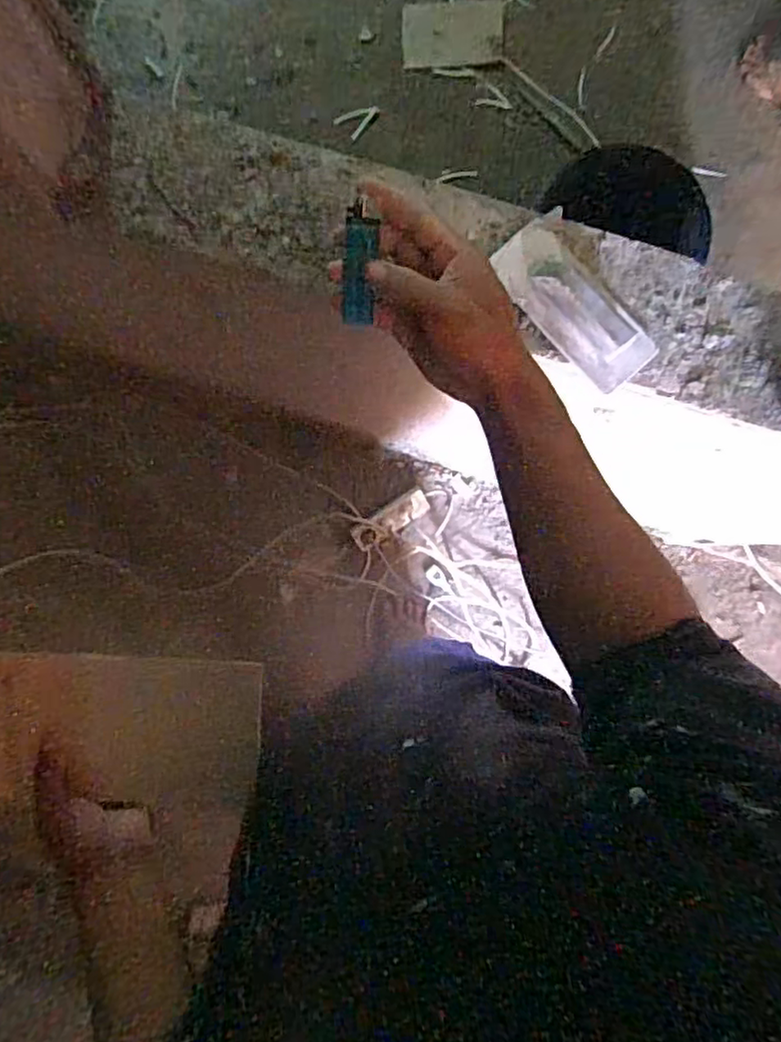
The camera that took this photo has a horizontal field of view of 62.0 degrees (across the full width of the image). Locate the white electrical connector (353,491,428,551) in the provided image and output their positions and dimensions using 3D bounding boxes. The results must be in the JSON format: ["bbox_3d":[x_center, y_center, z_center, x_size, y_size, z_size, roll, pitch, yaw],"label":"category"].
[{"bbox_3d":[0.002,0.000,1.467,0.183,0.027,0.056,-31,88,-2],"label":"white electrical connector"}]

